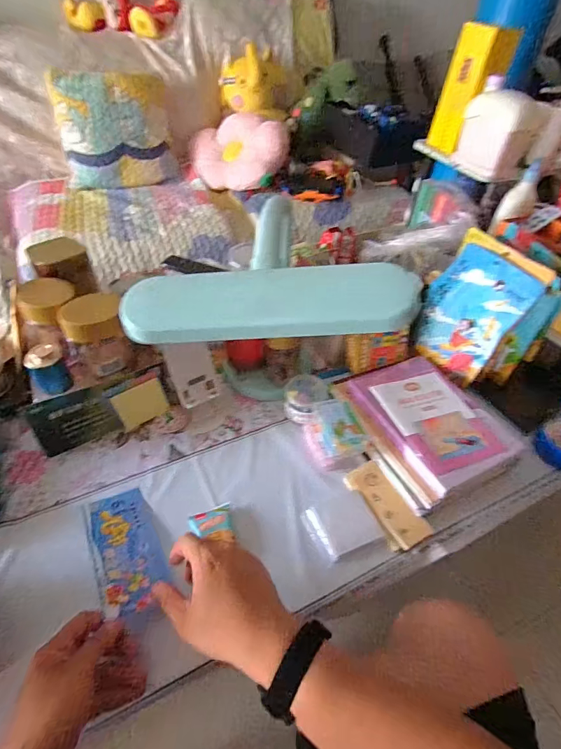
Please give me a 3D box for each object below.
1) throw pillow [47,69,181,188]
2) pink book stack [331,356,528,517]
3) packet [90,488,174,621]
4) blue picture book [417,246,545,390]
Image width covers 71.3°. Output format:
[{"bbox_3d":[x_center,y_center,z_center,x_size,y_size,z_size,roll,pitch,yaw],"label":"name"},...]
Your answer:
[{"bbox_3d":[-0.586,-0.873,1.414,0.378,0.358,0.129,-12,26,-11],"label":"throw pillow"},{"bbox_3d":[0.231,0.074,0.642,0.221,0.051,0.247,-20,49,-21],"label":"pink book stack"},{"bbox_3d":[-0.191,0.220,0.498,0.079,0.007,0.181,-5,32,-31],"label":"packet"},{"bbox_3d":[0.327,-0.109,0.686,0.036,0.196,0.160,-7,44,-41],"label":"blue picture book"}]

